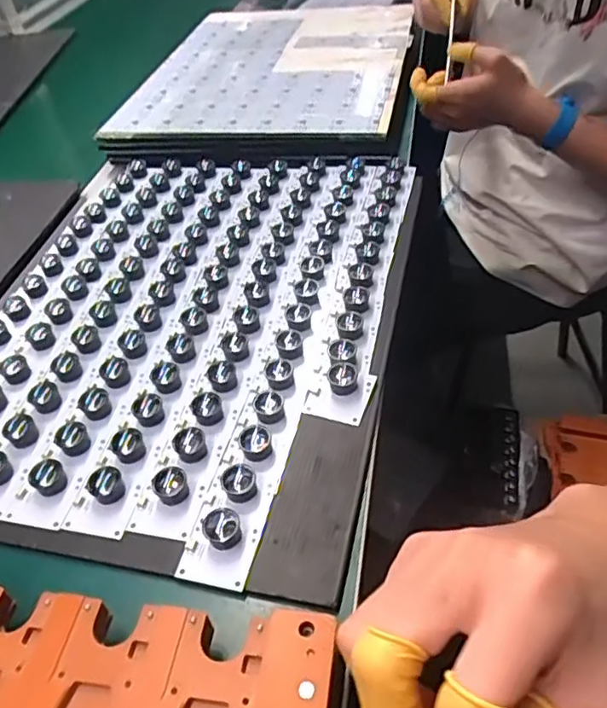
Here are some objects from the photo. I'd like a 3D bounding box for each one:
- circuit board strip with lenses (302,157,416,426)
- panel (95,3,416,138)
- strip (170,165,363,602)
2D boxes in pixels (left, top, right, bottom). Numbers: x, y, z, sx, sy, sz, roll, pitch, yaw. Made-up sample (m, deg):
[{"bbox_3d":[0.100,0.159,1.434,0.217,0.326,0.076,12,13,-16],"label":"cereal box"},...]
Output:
[{"bbox_3d":[0.057,-0.086,0.568,0.054,0.014,0.367,5,46,13],"label":"circuit board strip with lenses"},{"bbox_3d":[-0.039,-0.433,0.915,0.379,0.032,0.496,4,45,13],"label":"panel"},{"bbox_3d":[0.001,-0.038,0.523,0.046,0.015,0.490,6,46,14],"label":"strip"}]

